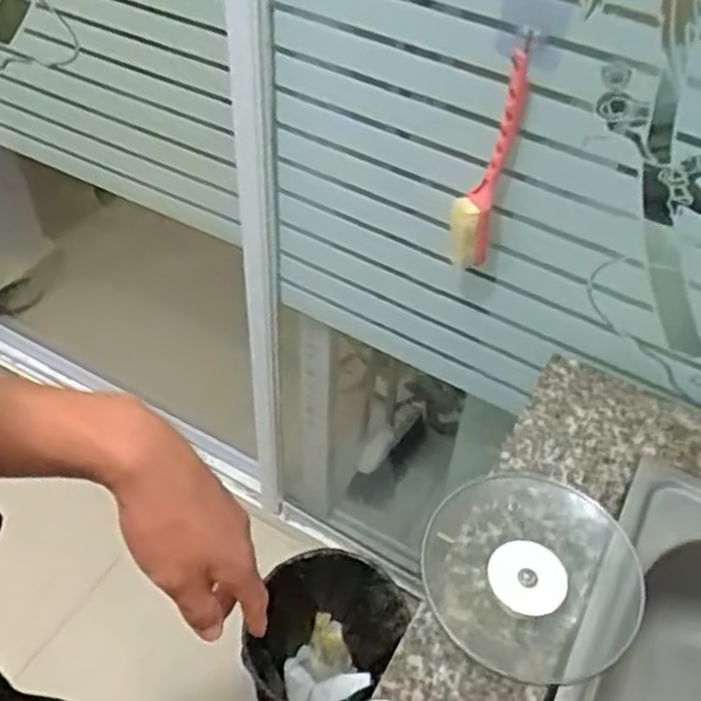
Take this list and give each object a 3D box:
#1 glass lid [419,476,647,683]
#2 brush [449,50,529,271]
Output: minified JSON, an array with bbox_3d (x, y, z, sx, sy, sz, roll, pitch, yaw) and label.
[{"bbox_3d":[0.140,0.170,0.574,0.159,0.029,0.157,2,48,-2],"label":"glass lid"},{"bbox_3d":[0.126,-0.169,0.701,0.044,0.230,0.025,10,48,6],"label":"brush"}]

